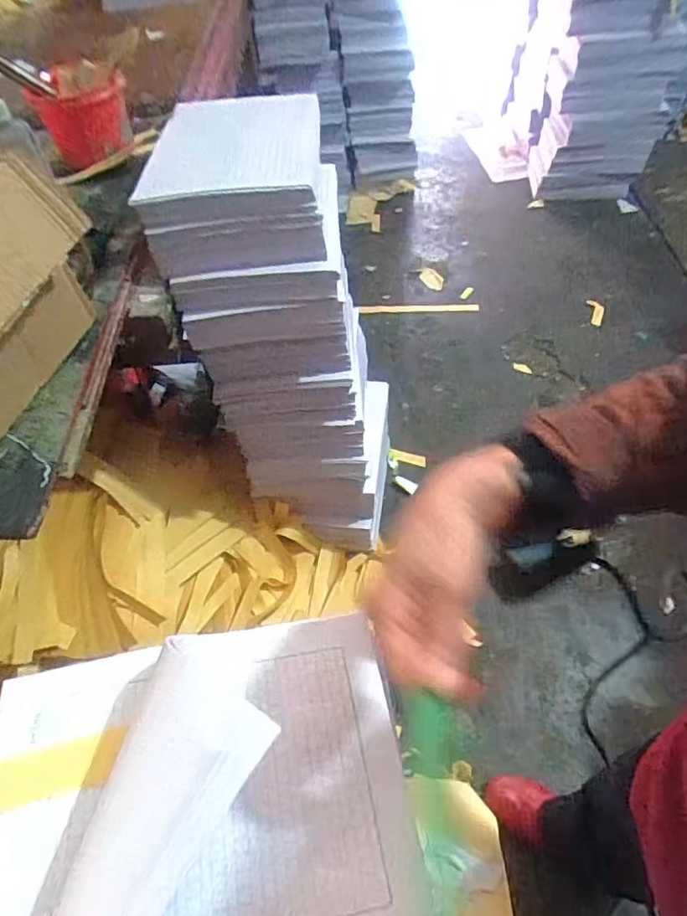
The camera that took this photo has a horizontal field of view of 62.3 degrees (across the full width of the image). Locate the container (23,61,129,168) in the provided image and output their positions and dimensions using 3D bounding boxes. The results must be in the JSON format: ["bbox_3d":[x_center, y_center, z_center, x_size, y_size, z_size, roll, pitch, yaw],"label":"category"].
[{"bbox_3d":[-0.479,-0.645,1.063,0.154,0.151,0.125,8,53,11],"label":"container"}]

